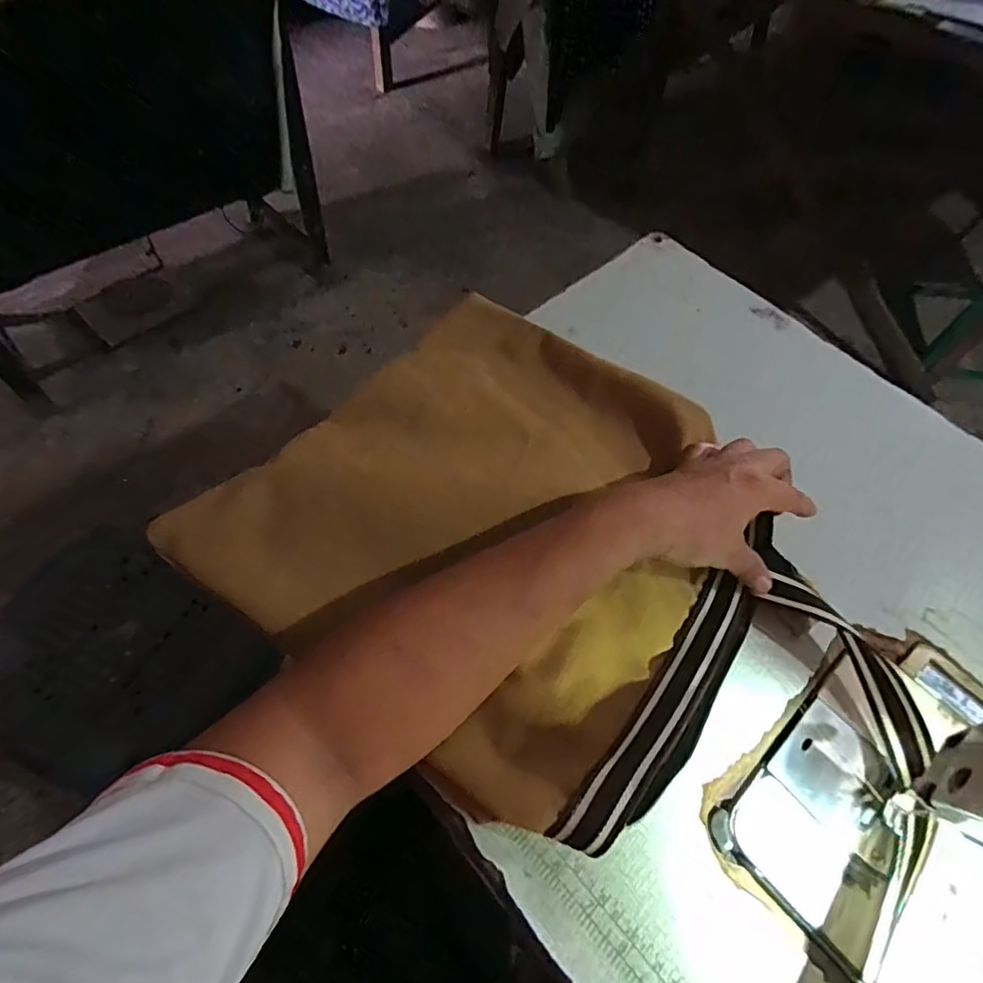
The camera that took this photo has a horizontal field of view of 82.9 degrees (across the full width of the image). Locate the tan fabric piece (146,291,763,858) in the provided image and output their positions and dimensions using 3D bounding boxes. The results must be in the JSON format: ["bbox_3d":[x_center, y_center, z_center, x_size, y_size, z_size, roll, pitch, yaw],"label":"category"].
[{"bbox_3d":[0.020,0.019,0.396,0.328,0.045,0.325,34,63,15],"label":"tan fabric piece"}]

